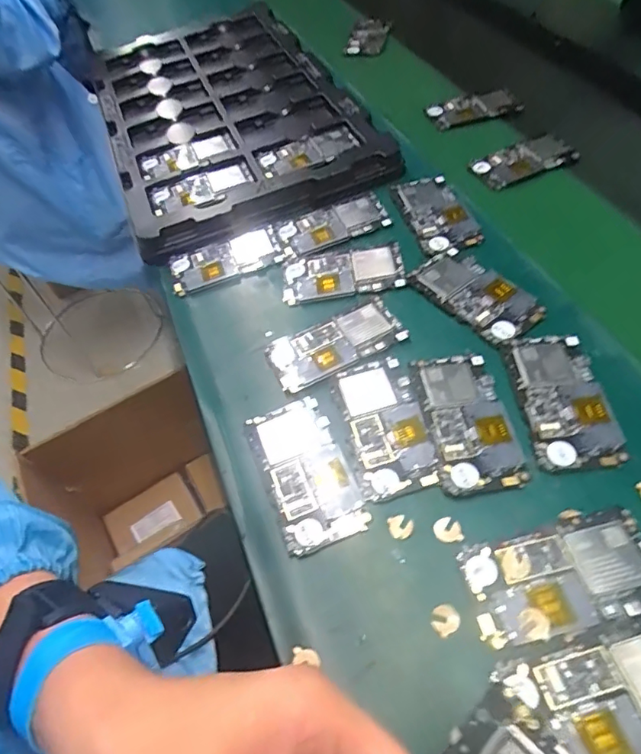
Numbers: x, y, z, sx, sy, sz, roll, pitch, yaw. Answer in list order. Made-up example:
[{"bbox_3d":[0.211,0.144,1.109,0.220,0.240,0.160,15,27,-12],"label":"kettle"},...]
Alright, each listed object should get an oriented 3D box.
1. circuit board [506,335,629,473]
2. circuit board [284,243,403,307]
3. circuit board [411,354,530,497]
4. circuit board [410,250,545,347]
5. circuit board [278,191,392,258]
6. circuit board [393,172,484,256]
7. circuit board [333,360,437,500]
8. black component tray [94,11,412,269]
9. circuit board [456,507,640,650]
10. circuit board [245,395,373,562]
[{"bbox_3d":[0.197,0.016,0.417,0.065,0.006,0.125,-4,55,3],"label":"circuit board"},{"bbox_3d":[0.023,-0.111,0.533,0.123,0.007,0.068,-8,55,1],"label":"circuit board"},{"bbox_3d":[0.119,0.034,0.415,0.064,0.005,0.124,-8,55,1],"label":"circuit board"},{"bbox_3d":[0.149,-0.082,0.493,0.068,0.006,0.124,-33,58,-16],"label":"circuit board"},{"bbox_3d":[0.015,-0.173,0.582,0.125,0.004,0.059,-22,59,-6],"label":"circuit board"},{"bbox_3d":[0.129,-0.184,0.569,0.064,0.006,0.129,-14,55,-4],"label":"circuit board"},{"bbox_3d":[0.053,0.039,0.424,0.062,0.009,0.124,-13,55,-3],"label":"circuit board"},{"bbox_3d":[-0.150,-0.410,0.749,0.326,0.033,0.582,-19,55,-7],"label":"black component tray"},{"bbox_3d":[0.162,0.132,0.339,0.123,0.006,0.064,-12,55,-3],"label":"circuit board"},{"bbox_3d":[-0.012,0.074,0.409,0.064,0.006,0.125,-20,55,-8],"label":"circuit board"}]

